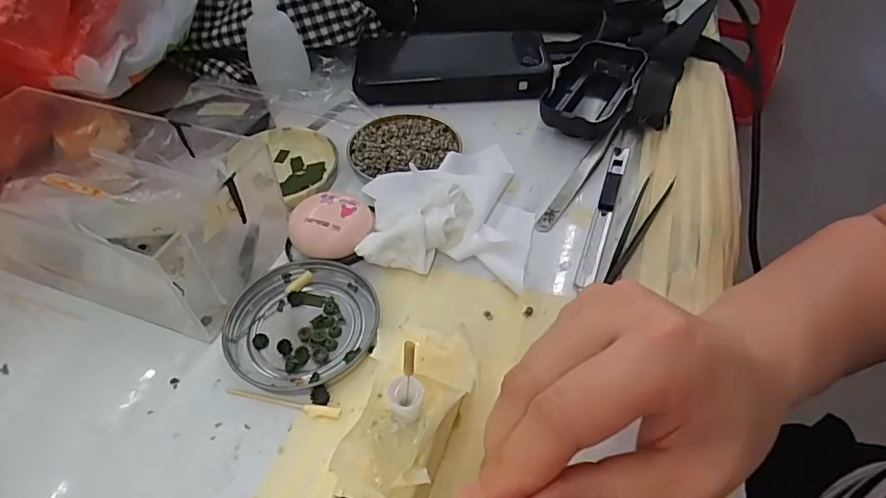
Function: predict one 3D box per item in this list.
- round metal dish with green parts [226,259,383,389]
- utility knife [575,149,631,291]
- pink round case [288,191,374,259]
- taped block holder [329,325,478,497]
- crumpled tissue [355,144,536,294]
[{"bbox_3d":[-0.075,0.038,0.280,0.075,0.008,0.076,-1,49,1],"label":"round metal dish with green parts"},{"bbox_3d":[0.102,-0.026,0.330,0.010,0.008,0.128,16,51,15],"label":"utility knife"},{"bbox_3d":[-0.066,-0.013,0.312,0.047,0.021,0.041,-6,49,-4],"label":"pink round case"},{"bbox_3d":[-0.013,0.075,0.223,0.047,0.043,0.084,7,49,8],"label":"taped block holder"},{"bbox_3d":[0.006,-0.034,0.328,0.102,0.025,0.113,9,50,9],"label":"crumpled tissue"}]

